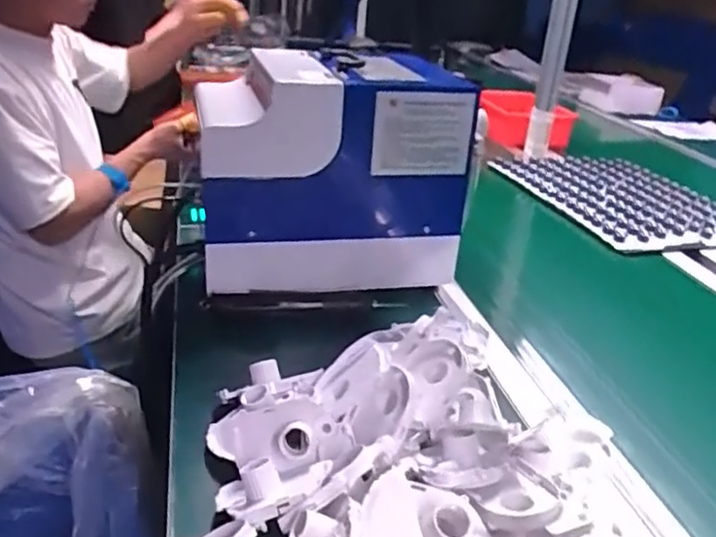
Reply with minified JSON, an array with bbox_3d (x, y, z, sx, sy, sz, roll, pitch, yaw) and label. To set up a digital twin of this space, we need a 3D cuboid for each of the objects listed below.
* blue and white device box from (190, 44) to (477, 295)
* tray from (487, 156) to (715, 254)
[{"bbox_3d":[-0.046,-0.145,0.903,0.319,0.281,0.277,-3,27,-16],"label":"blue and white device box"},{"bbox_3d":[0.524,-0.129,1.300,0.353,0.044,0.503,-4,27,-18],"label":"tray"}]

